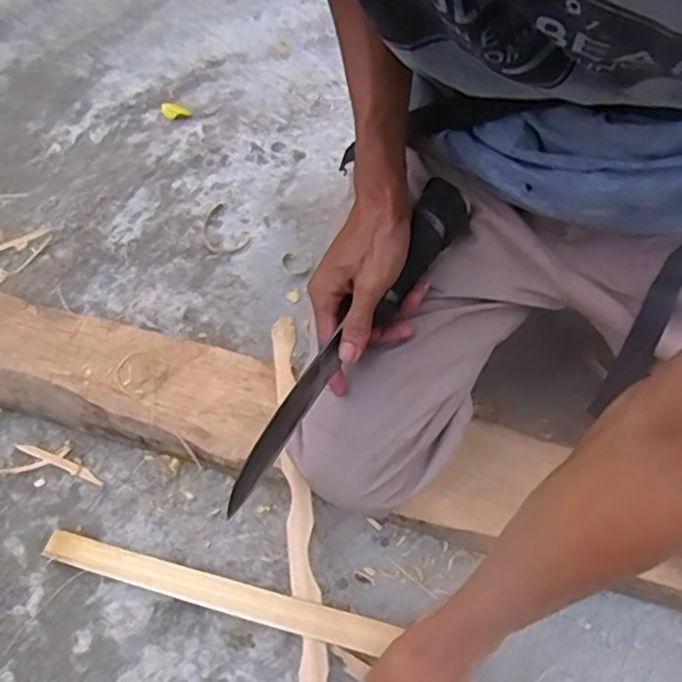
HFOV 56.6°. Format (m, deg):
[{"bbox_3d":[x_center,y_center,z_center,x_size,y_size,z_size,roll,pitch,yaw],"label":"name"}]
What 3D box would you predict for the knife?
[{"bbox_3d":[0.000,0.000,0.507,0.037,0.037,0.307,35,85,20],"label":"knife"}]

